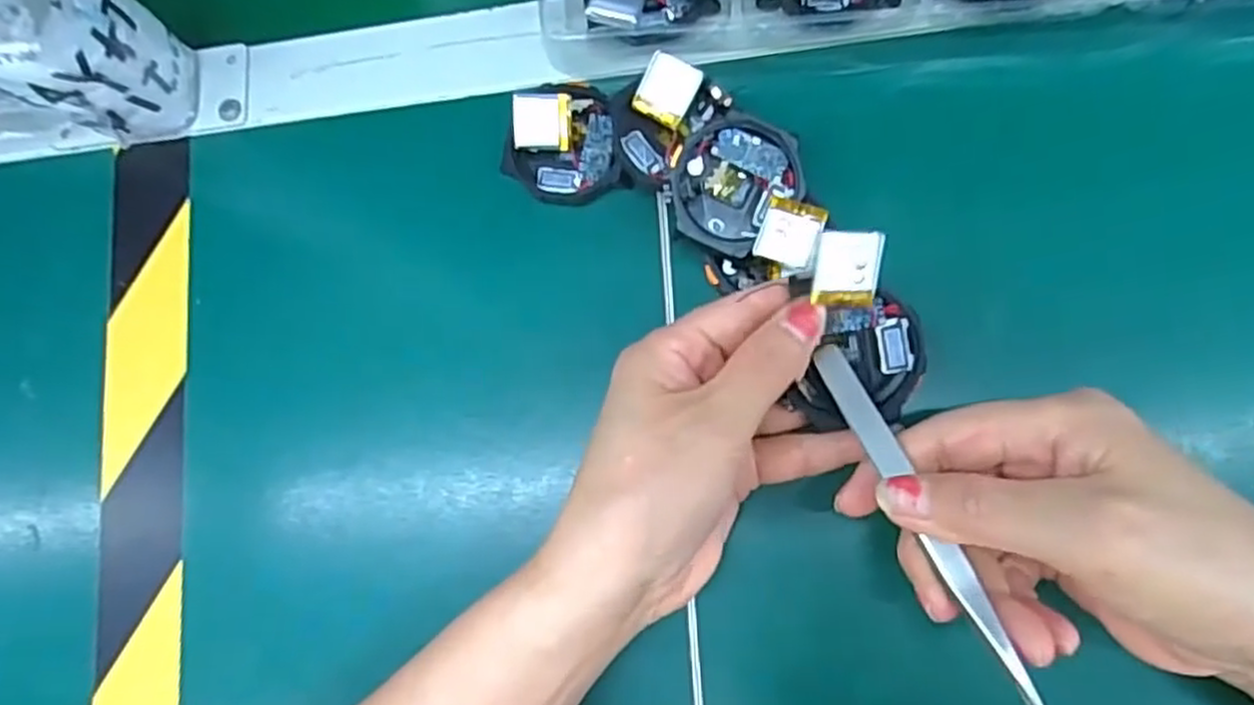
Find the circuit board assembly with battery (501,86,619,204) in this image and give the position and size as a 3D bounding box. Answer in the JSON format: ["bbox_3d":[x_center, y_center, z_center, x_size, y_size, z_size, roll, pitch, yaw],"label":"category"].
[{"bbox_3d":[-0.027,-0.085,0.299,0.047,0.014,0.048,-1,81,9],"label":"circuit board assembly with battery"}]

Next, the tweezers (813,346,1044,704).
[{"bbox_3d":[0.091,0.053,0.224,0.009,0.004,0.127,-28,67,6],"label":"tweezers"}]

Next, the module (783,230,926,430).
[{"bbox_3d":[0.075,-0.006,0.239,0.042,0.032,0.059,-1,87,8],"label":"module"}]

